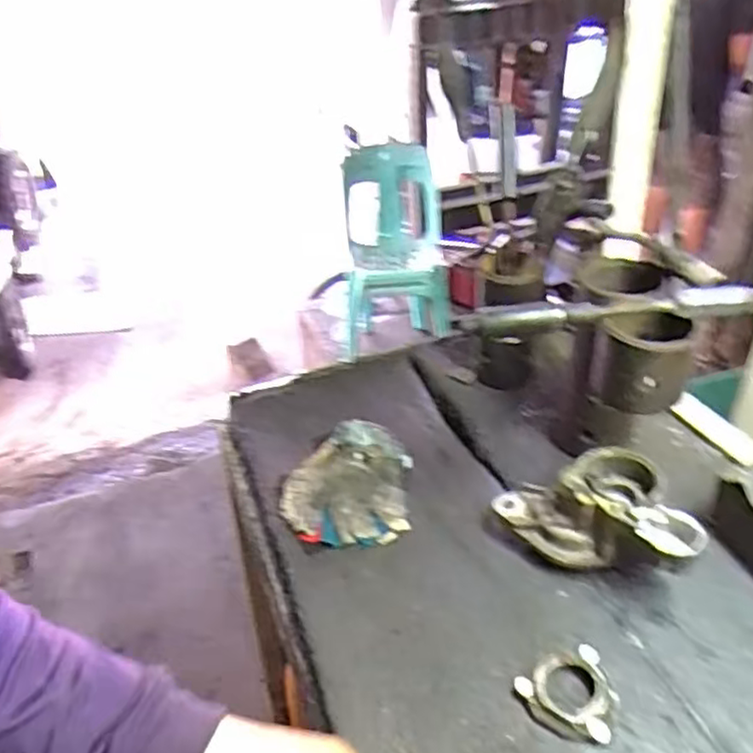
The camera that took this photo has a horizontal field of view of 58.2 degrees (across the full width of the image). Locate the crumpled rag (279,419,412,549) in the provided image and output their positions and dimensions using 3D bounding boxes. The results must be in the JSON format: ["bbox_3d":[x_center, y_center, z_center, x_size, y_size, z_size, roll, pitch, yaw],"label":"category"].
[{"bbox_3d":[-0.039,0.126,0.801,0.151,0.049,0.158,-3,34,6],"label":"crumpled rag"}]

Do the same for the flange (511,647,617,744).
[{"bbox_3d":[0.168,0.274,0.576,0.078,0.023,0.073,-15,35,-11],"label":"flange"}]

